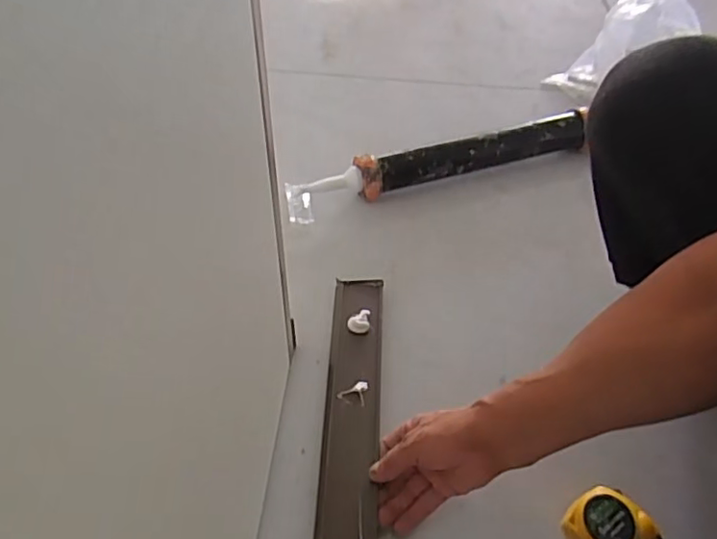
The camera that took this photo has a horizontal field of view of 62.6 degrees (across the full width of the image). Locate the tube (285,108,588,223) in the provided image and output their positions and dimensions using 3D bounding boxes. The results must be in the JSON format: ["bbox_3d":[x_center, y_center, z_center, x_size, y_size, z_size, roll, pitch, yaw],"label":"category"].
[{"bbox_3d":[0.131,-0.156,0.857,0.482,0.067,0.074,-13,51,-13],"label":"tube"}]

